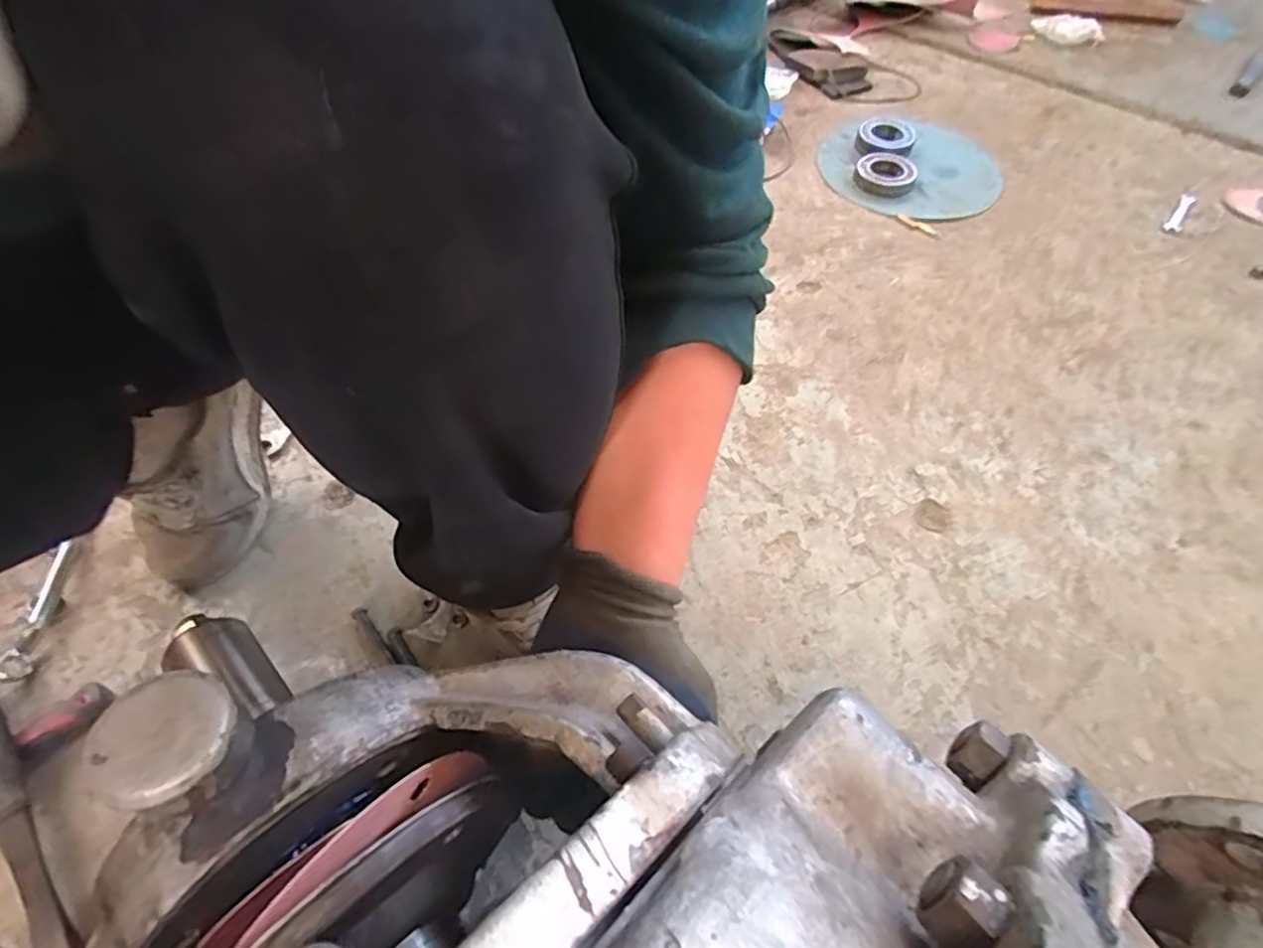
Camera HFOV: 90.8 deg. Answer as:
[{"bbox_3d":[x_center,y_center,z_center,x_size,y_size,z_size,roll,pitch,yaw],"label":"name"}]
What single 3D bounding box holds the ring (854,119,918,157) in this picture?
[{"bbox_3d":[0.444,-0.578,1.085,0.100,0.029,0.105,0,56,-1],"label":"ring"}]

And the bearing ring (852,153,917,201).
[{"bbox_3d":[0.416,-0.493,1.028,0.098,0.028,0.098,1,55,-1],"label":"bearing ring"}]

